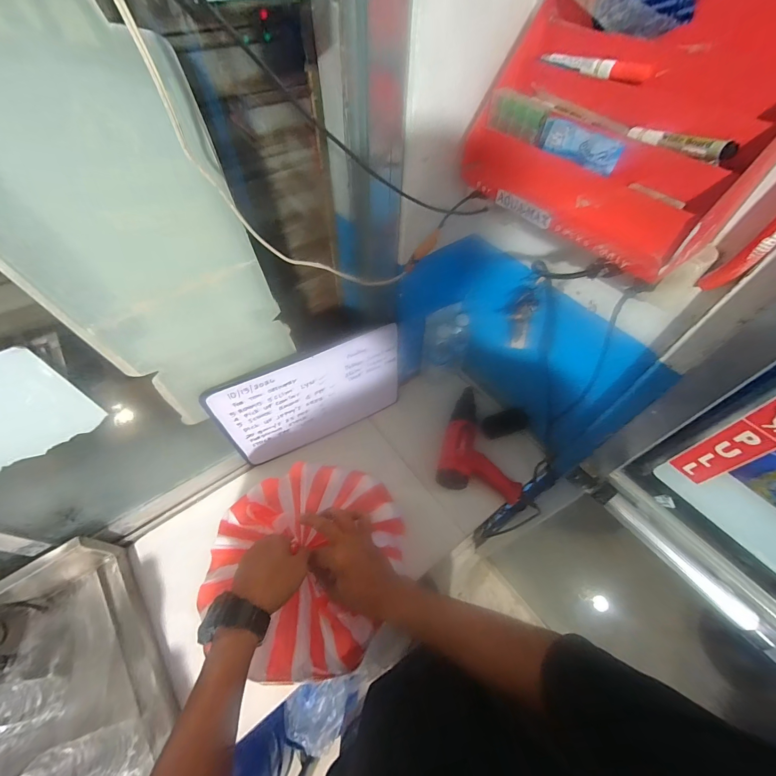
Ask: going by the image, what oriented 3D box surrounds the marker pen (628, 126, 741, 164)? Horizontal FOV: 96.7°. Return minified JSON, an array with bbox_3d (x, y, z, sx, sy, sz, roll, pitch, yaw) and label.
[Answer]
[{"bbox_3d":[0.289,-0.247,0.342,0.019,0.021,0.099,-29,61,-20],"label":"marker pen"}]

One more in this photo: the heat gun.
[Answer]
[{"bbox_3d":[0.227,0.120,0.813,0.192,0.078,0.252,13,56,7],"label":"heat gun"}]

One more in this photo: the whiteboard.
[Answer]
[{"bbox_3d":[-0.148,0.025,0.749,0.383,0.283,0.017,-24,56,-16],"label":"whiteboard"}]

